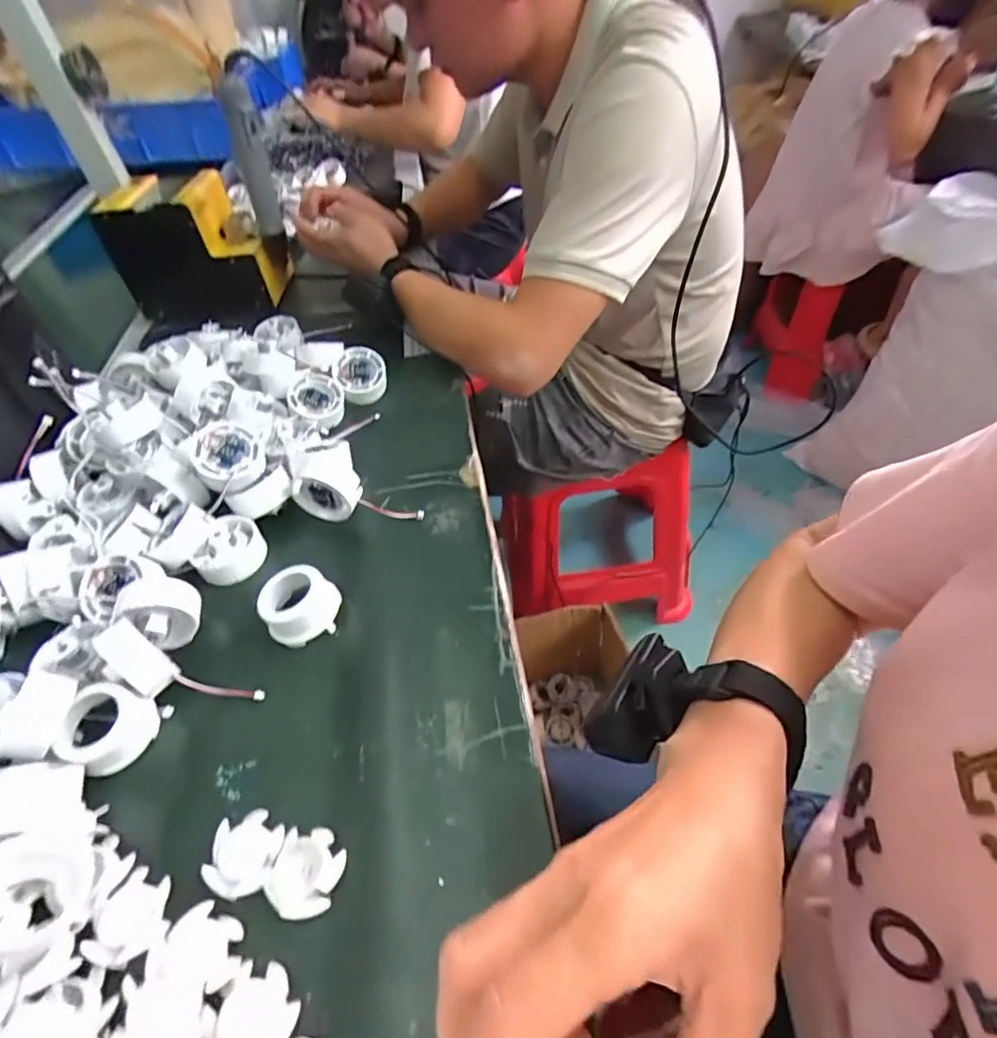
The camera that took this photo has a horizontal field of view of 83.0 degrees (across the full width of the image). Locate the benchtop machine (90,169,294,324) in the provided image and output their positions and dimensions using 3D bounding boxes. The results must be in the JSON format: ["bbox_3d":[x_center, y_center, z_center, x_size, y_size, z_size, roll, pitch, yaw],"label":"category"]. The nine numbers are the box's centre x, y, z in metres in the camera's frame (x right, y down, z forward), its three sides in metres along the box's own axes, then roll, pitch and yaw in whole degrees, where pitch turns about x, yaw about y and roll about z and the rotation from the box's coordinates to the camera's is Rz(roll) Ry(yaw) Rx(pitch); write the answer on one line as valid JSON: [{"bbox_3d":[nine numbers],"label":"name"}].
[{"bbox_3d":[-0.397,-0.357,0.754,0.203,0.144,0.107,-7,47,1],"label":"benchtop machine"}]

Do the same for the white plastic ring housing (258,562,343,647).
[{"bbox_3d":[-0.144,0.064,0.413,0.055,0.035,0.051,-4,47,5],"label":"white plastic ring housing"}]

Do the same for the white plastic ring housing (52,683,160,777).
[{"bbox_3d":[-0.255,0.136,0.366,0.043,0.034,0.049,15,51,20],"label":"white plastic ring housing"}]

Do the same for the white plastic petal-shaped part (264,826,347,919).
[{"bbox_3d":[-0.104,0.190,0.304,0.037,0.007,0.040,6,49,13],"label":"white plastic petal-shaped part"}]

